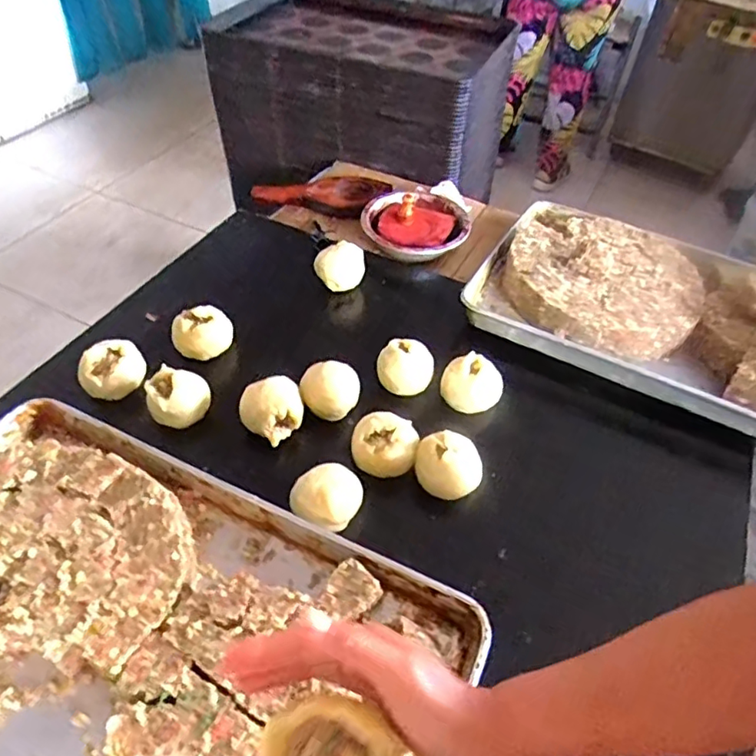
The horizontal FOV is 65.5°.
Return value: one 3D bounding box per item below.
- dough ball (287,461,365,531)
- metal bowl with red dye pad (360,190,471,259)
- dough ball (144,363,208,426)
[{"bbox_3d":[-0.054,0.130,0.652,0.069,0.043,0.079,27,52,19],"label":"dough ball"},{"bbox_3d":[0.068,-0.274,1.035,0.186,0.040,0.185,2,48,-2],"label":"metal bowl with red dye pad"},{"bbox_3d":[-0.254,0.030,0.750,0.073,0.076,0.068,6,48,2],"label":"dough ball"}]

